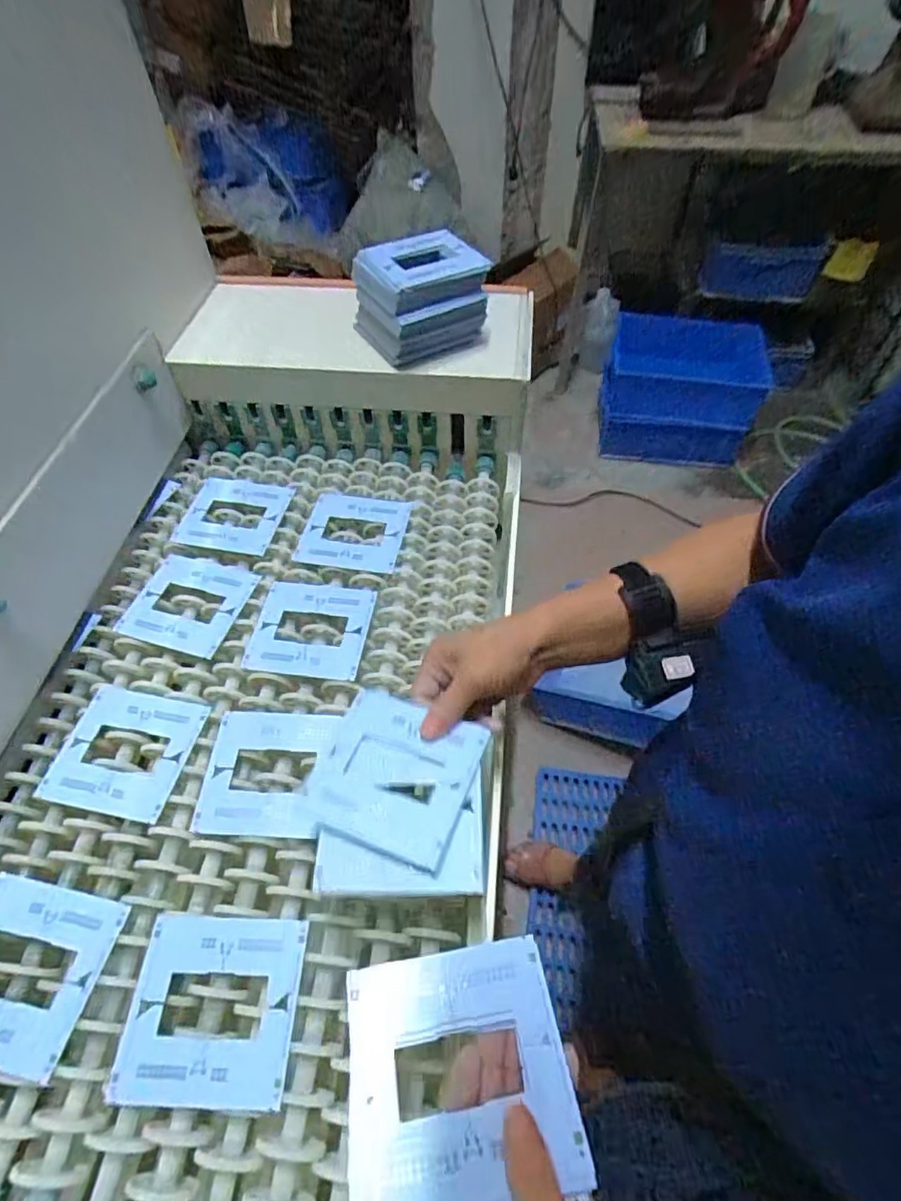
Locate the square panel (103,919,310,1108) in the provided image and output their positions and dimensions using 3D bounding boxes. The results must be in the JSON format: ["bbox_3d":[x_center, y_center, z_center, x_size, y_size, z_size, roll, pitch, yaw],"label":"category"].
[{"bbox_3d":[-0.156,0.266,0.374,0.107,0.004,0.101,2,55,0],"label":"square panel"}]

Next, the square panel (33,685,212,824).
[{"bbox_3d":[-0.273,0.126,0.479,0.108,0.008,0.102,9,54,6],"label":"square panel"}]

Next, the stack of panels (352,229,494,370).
[{"bbox_3d":[-0.033,-0.349,0.648,0.131,0.081,0.120,-25,58,-18],"label":"stack of panels"}]

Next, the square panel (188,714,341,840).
[{"bbox_3d":[-0.149,0.138,0.463,0.102,0.006,0.100,1,54,3],"label":"square panel"}]

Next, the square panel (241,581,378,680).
[{"bbox_3d":[-0.134,0.025,0.549,0.109,0.009,0.105,7,54,4],"label":"square panel"}]

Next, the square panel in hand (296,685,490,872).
[{"bbox_3d":[-0.042,0.120,0.402,0.112,0.008,0.105,14,53,19],"label":"square panel in hand"}]

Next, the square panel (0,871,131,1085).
[{"bbox_3d":[-0.293,0.251,0.388,0.108,0.010,0.100,11,54,7],"label":"square panel"}]

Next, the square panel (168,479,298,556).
[{"bbox_3d":[-0.248,-0.099,0.641,0.117,0.009,0.106,7,54,4],"label":"square panel"}]

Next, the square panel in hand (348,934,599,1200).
[{"bbox_3d":[0.004,0.239,0.290,0.109,0.006,0.104,-7,45,-8],"label":"square panel in hand"}]

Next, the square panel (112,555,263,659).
[{"bbox_3d":[-0.262,0.000,0.568,0.114,0.005,0.104,13,55,8],"label":"square panel"}]

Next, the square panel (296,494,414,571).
[{"bbox_3d":[-0.105,-0.078,0.628,0.106,0.009,0.109,9,54,6],"label":"square panel"}]

